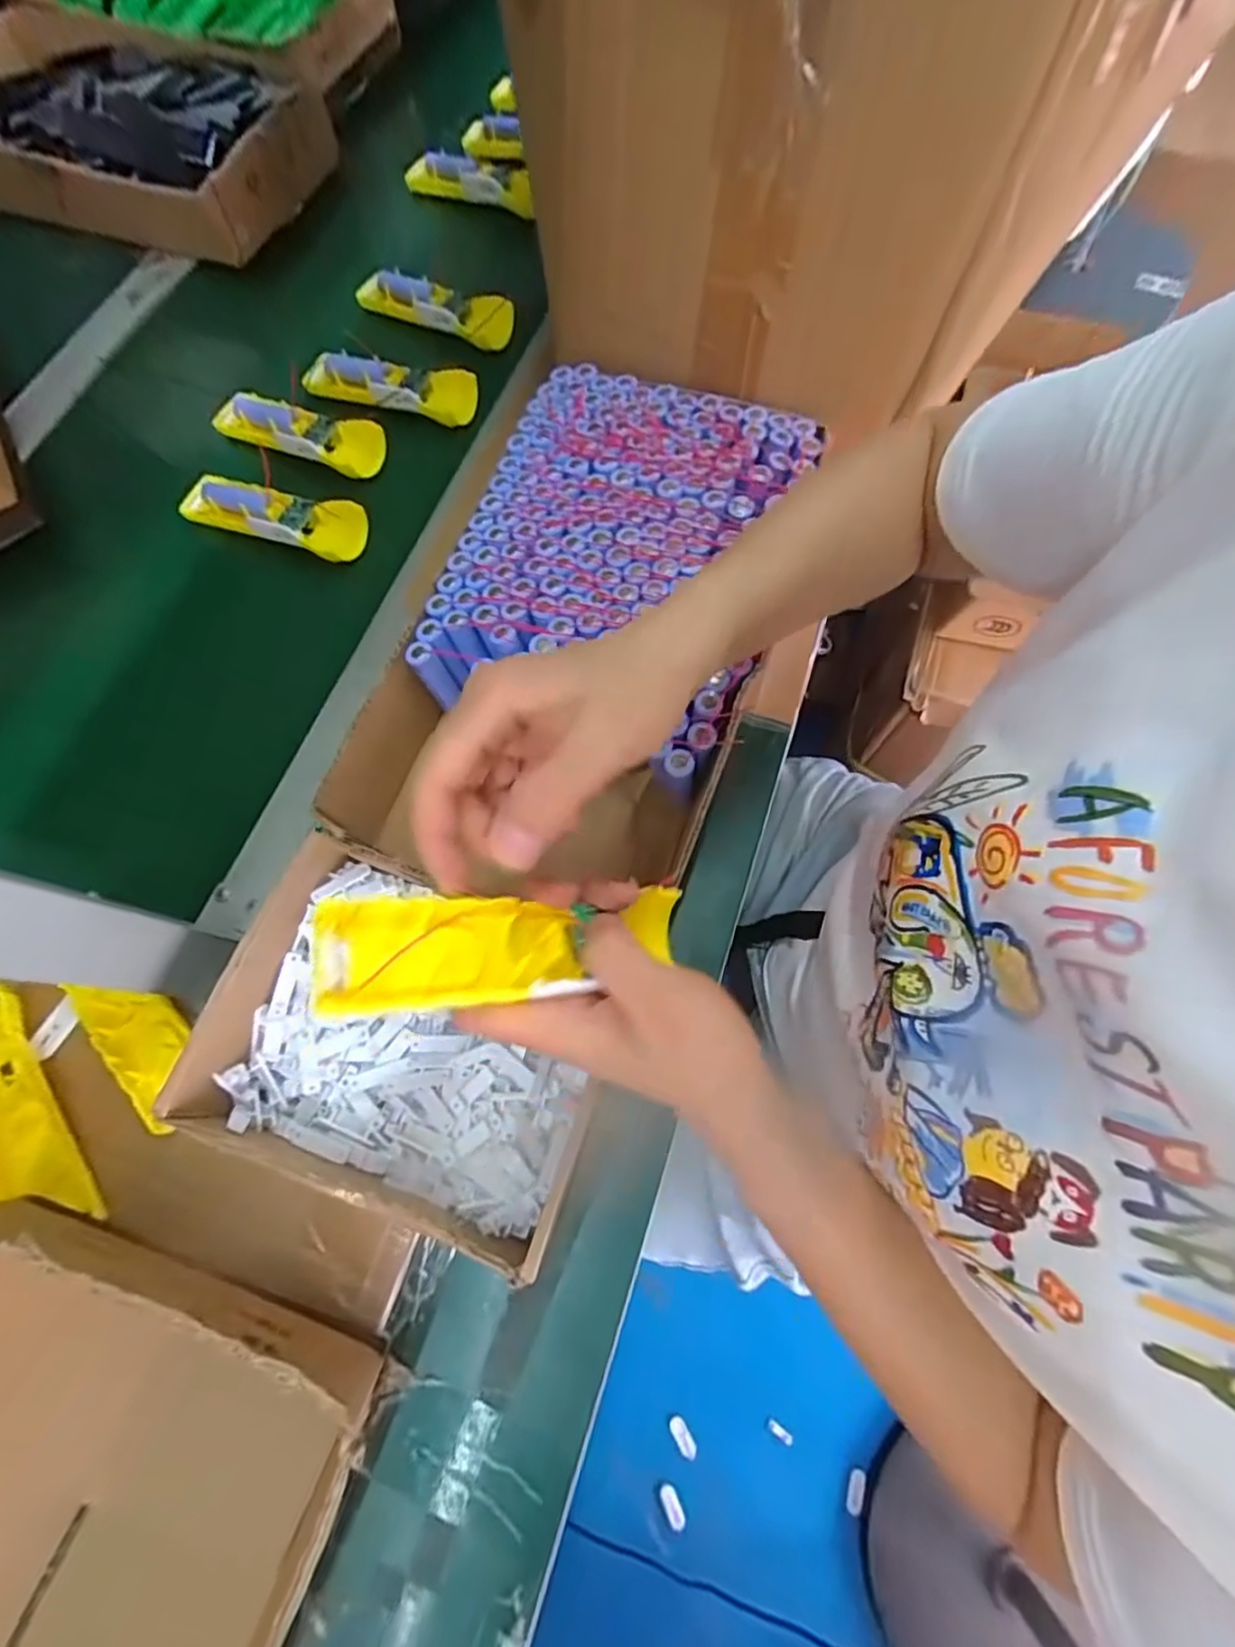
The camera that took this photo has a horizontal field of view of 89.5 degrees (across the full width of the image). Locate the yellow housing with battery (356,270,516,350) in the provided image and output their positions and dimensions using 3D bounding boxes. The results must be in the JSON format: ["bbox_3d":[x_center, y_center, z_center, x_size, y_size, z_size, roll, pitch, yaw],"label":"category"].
[{"bbox_3d":[-0.171,-0.489,0.585,0.158,0.025,0.047,26,74,10],"label":"yellow housing with battery"}]

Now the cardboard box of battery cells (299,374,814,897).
[{"bbox_3d":[-0.016,-0.135,0.445,0.231,0.083,0.396,21,73,8],"label":"cardboard box of battery cells"}]

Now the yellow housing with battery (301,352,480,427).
[{"bbox_3d":[-0.205,-0.387,0.555,0.158,0.032,0.039,10,72,5],"label":"yellow housing with battery"}]

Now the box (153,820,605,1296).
[{"bbox_3d":[-0.113,0.120,0.359,0.210,0.070,0.165,18,72,7],"label":"box"}]

